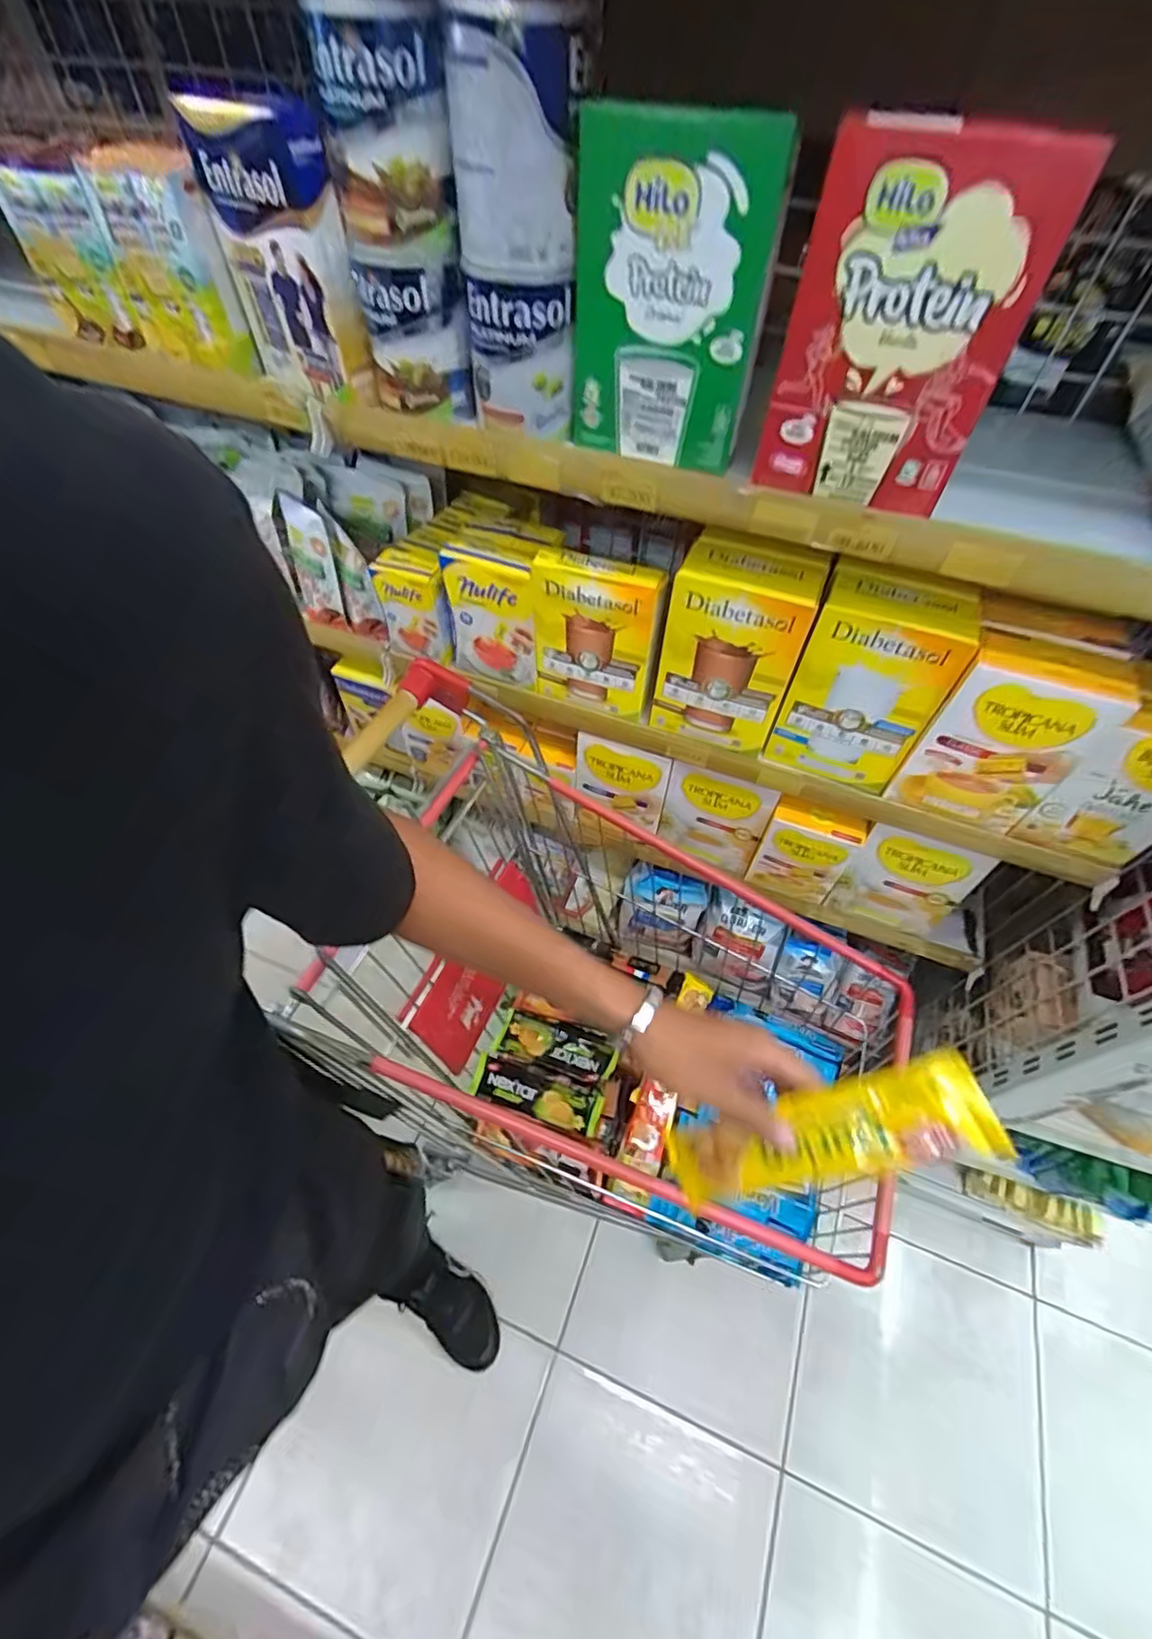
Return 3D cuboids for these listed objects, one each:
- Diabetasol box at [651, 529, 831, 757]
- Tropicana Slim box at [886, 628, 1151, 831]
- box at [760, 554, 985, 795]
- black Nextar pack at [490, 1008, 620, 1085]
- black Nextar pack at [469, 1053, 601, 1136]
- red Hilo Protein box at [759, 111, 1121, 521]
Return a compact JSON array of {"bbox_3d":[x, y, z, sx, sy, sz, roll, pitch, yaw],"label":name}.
[{"bbox_3d":[0.169,-0.186,0.663,0.135,0.206,0.079,17,54,10],"label":"Diabetasol box"},{"bbox_3d":[0.424,-0.083,0.608,0.133,0.187,0.073,22,55,14],"label":"Tropicana Slim box"},{"bbox_3d":[0.301,-0.144,0.640,0.135,0.207,0.080,21,55,13],"label":"box"},{"bbox_3d":[-0.030,0.327,0.872,0.173,0.037,0.065,16,54,10],"label":"black Nextar pack"},{"bbox_3d":[-0.055,0.375,0.824,0.178,0.024,0.058,16,54,10],"label":"black Nextar pack"},{"bbox_3d":[0.220,-0.330,0.418,0.139,0.192,0.062,21,55,13],"label":"red Hilo Protein box"}]

